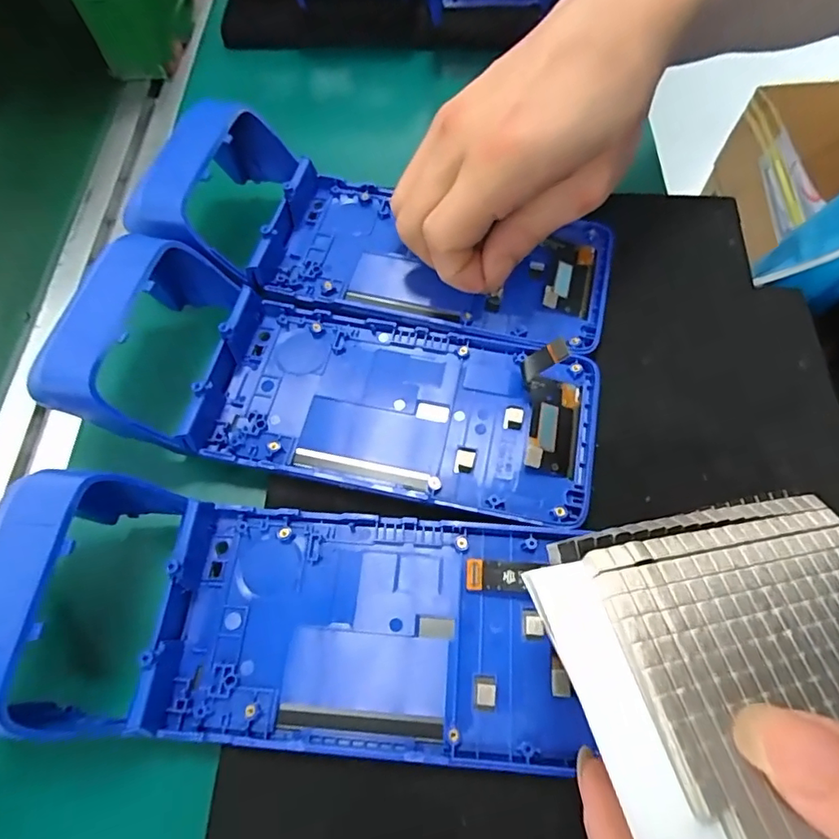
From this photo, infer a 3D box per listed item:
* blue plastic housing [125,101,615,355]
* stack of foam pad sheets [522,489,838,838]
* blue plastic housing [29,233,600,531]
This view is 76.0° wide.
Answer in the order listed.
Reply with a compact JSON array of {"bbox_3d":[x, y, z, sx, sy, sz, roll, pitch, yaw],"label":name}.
[{"bbox_3d":[-0.017,-0.088,0.262,0.217,0.043,0.086,20,64,2],"label":"blue plastic housing"},{"bbox_3d":[0.092,0.066,0.144,0.114,0.011,0.088,-6,58,-21],"label":"stack of foam pad sheets"},{"bbox_3d":[-0.034,-0.022,0.220,0.216,0.044,0.088,9,66,6],"label":"blue plastic housing"}]

